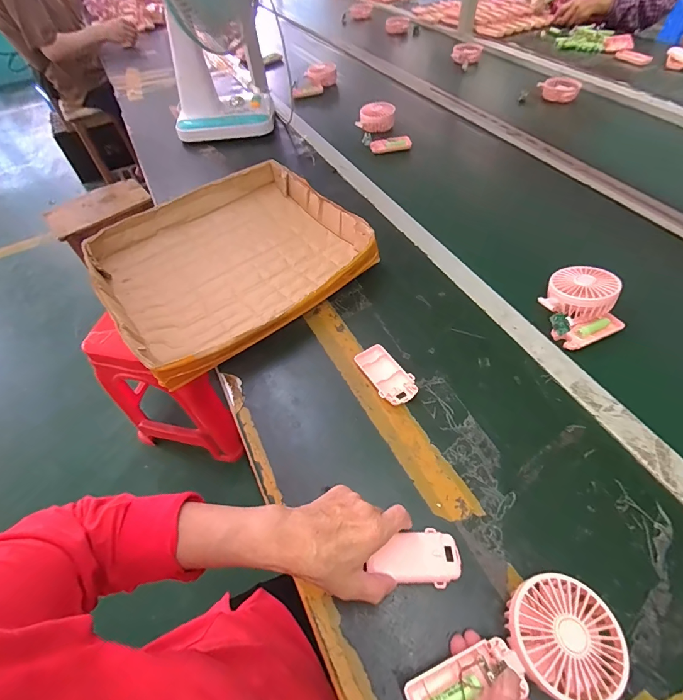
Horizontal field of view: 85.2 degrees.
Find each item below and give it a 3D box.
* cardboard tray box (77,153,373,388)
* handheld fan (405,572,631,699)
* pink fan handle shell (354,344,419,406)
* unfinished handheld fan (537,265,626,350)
[{"bbox_3d":[-0.186,-0.161,0.645,0.402,0.091,0.369,-34,58,-19],"label":"cardboard tray box"},{"bbox_3d":[0.145,0.264,0.313,0.183,0.035,0.083,-25,55,-5],"label":"handheld fan"},{"bbox_3d":[0.061,0.033,0.510,0.049,0.011,0.095,-26,56,-14],"label":"pink fan handle shell"},{"bbox_3d":[0.343,-0.062,0.529,0.106,0.050,0.116,-2,53,3],"label":"unfinished handheld fan"}]

